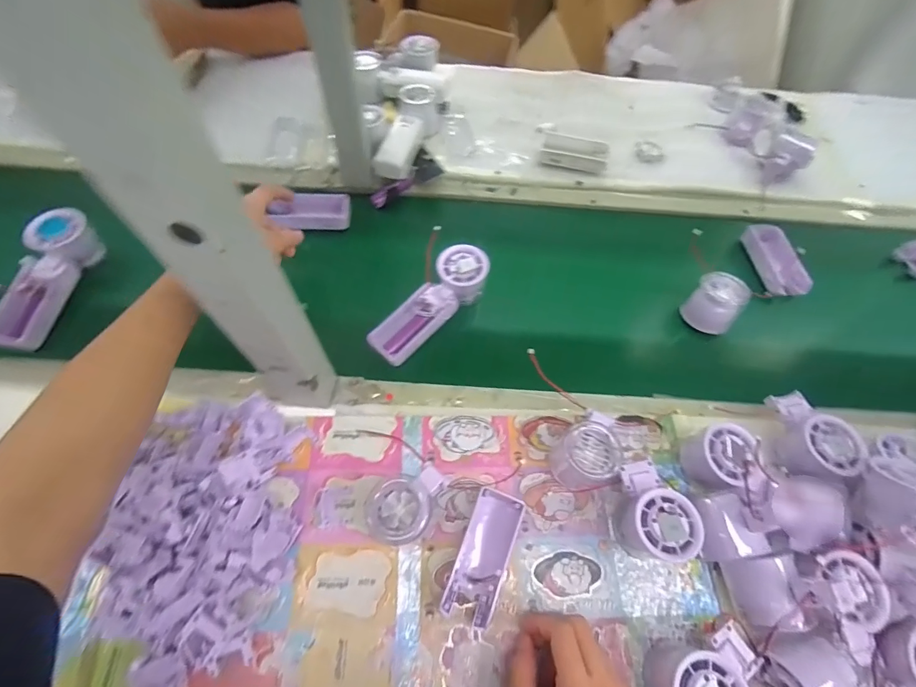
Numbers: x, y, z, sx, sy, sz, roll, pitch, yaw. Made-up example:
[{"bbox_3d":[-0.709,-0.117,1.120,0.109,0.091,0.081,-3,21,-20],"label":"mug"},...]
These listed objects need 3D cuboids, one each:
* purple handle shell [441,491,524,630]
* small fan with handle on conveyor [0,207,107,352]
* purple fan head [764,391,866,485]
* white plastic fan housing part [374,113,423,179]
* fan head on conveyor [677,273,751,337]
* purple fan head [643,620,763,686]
[{"bbox_3d":[0.024,0.192,0.382,0.044,0.027,0.107,21,63,6],"label":"purple handle shell"},{"bbox_3d":[-0.495,-0.077,0.494,0.048,0.060,0.167,11,62,0],"label":"small fan with handle on conveyor"},{"bbox_3d":[0.365,0.095,0.432,0.057,0.052,0.092,3,62,-4],"label":"purple fan head"},{"bbox_3d":[-0.086,-0.289,0.613,0.046,0.033,0.102,14,62,2],"label":"white plastic fan housing part"},{"bbox_3d":[0.328,-0.054,0.533,0.057,0.054,0.055,37,65,13],"label":"fan head on conveyor"},{"bbox_3d":[0.202,0.272,0.335,0.089,0.055,0.060,-14,65,-12],"label":"purple fan head"}]

